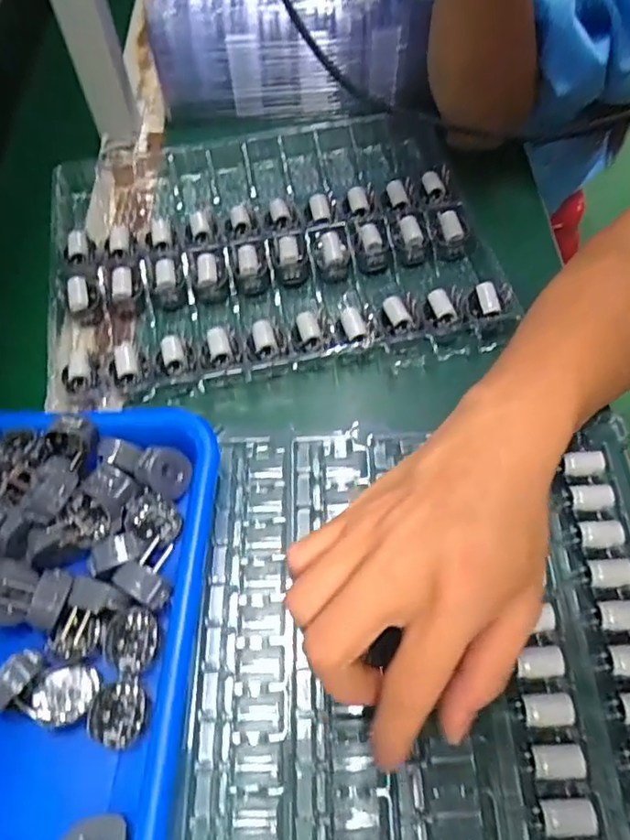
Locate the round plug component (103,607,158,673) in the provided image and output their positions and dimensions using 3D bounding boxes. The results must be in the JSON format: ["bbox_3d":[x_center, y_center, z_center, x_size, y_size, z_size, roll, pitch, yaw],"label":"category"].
[{"bbox_3d":[-0.086,0.102,0.276,0.025,0.009,0.027,-9,59,-2],"label":"round plug component"}]

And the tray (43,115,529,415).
[{"bbox_3d":[-0.032,-0.124,0.418,0.291,0.033,0.232,-11,59,-3],"label":"tray"}]

